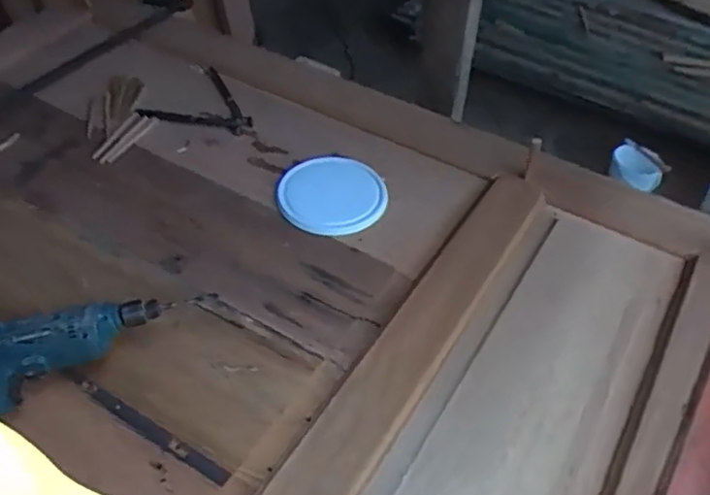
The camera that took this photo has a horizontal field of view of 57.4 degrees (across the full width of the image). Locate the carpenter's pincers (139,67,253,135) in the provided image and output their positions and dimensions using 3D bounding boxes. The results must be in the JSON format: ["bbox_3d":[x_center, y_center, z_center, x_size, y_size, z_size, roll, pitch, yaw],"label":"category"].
[{"bbox_3d":[-0.307,-0.261,1.210,0.169,0.023,0.200,-21,50,-21],"label":"carpenter's pincers"}]

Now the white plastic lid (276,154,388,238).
[{"bbox_3d":[-0.036,-0.091,1.065,0.169,0.020,0.179,1,46,-1],"label":"white plastic lid"}]

